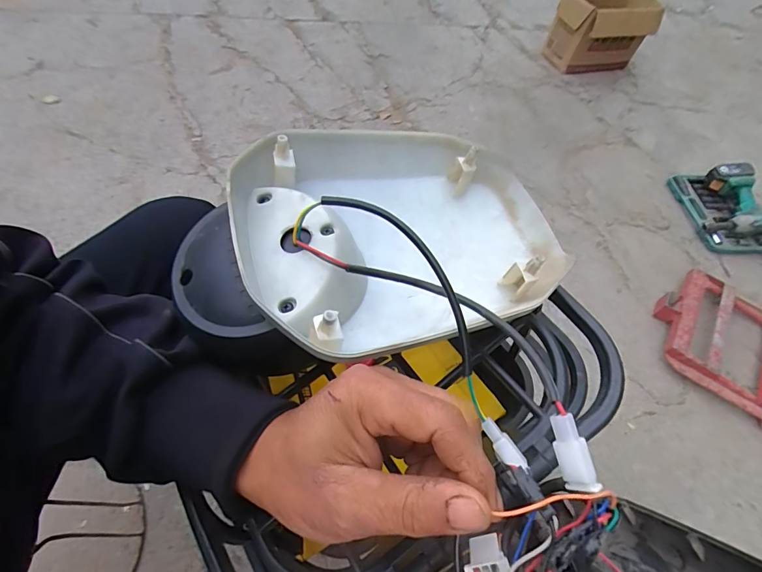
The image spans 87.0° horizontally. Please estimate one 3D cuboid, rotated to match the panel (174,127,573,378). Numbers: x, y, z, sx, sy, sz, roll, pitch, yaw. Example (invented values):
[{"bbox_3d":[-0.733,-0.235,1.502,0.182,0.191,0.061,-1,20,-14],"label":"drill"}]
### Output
[{"bbox_3d":[-0.001,-0.038,0.282,0.275,0.076,0.183,-15,61,-14],"label":"panel"}]

